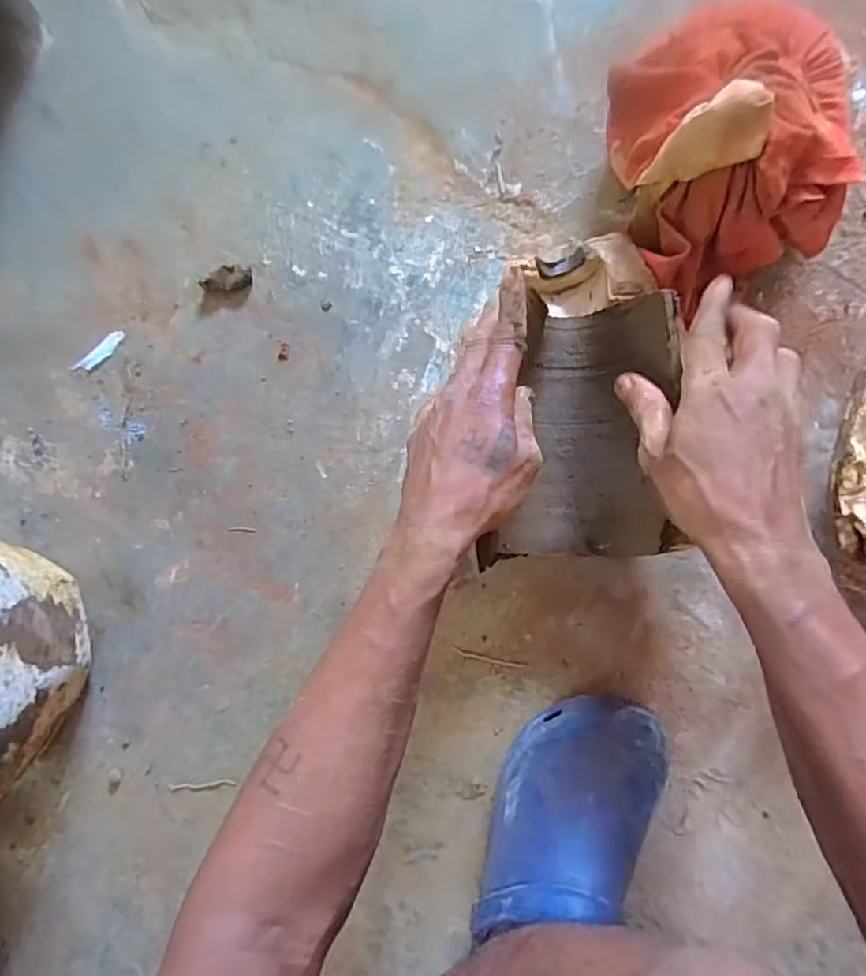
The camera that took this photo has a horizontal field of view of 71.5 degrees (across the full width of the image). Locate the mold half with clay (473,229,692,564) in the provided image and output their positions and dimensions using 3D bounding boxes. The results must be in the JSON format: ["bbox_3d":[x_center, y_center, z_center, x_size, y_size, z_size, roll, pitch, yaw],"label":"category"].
[{"bbox_3d":[0.105,-0.067,0.433,0.126,0.086,0.238,3,87,8],"label":"mold half with clay"}]

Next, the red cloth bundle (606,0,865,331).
[{"bbox_3d":[0.223,-0.245,0.433,0.159,0.118,0.195,-12,86,8],"label":"red cloth bundle"}]

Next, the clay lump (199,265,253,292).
[{"bbox_3d":[-0.189,-0.189,0.547,0.049,0.011,0.022,-8,87,8],"label":"clay lump"}]

